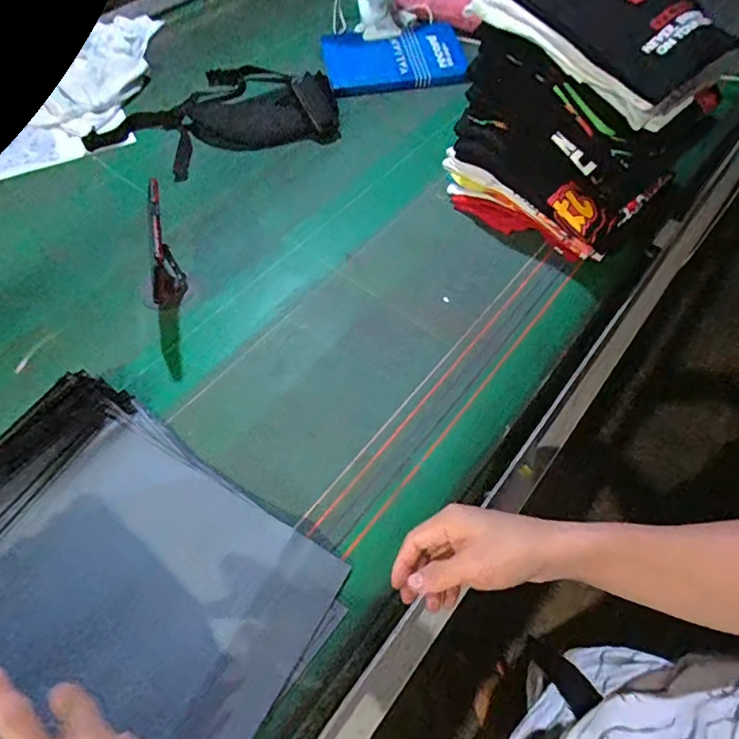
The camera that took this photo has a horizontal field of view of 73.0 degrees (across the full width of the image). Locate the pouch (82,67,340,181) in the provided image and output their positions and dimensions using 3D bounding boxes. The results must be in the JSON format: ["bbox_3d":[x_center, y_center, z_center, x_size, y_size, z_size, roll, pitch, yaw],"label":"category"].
[{"bbox_3d":[-0.287,-0.485,0.927,0.457,0.085,0.274,-22,59,-15],"label":"pouch"}]

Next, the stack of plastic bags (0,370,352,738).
[{"bbox_3d":[-0.262,0.205,0.516,0.423,0.027,0.278,33,63,16],"label":"stack of plastic bags"}]

